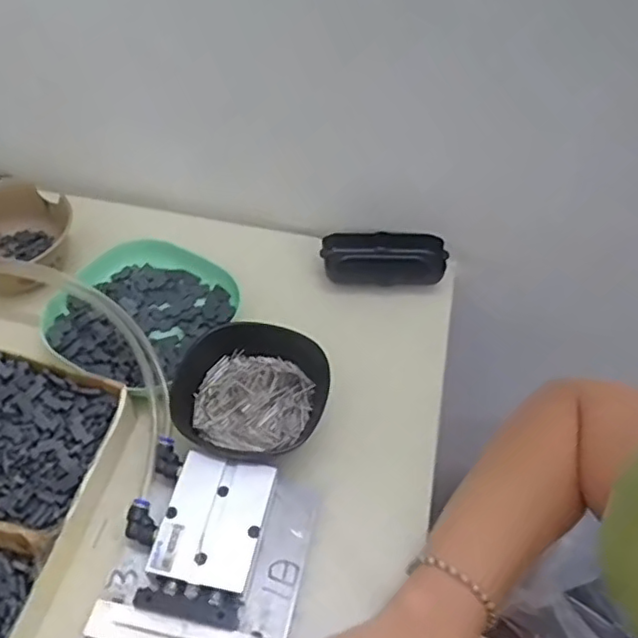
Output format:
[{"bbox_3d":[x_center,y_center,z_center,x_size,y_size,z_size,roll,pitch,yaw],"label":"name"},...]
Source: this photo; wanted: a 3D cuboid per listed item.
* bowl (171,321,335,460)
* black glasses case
[{"bbox_3d":[-0.050,0.055,0.472,0.112,0.038,0.103,3,51,0],"label":"bowl"},{"bbox_3d":[0.057,-0.054,0.576,0.106,0.034,0.044,5,51,1],"label":"black glasses case"}]

